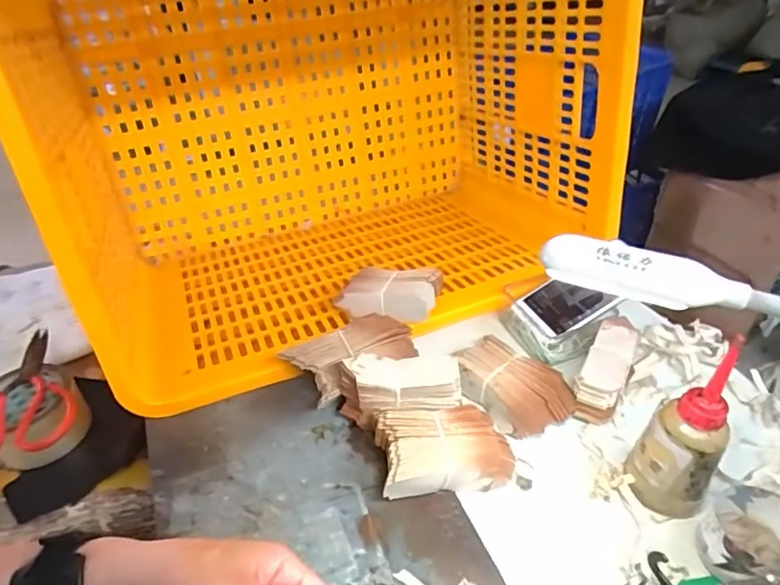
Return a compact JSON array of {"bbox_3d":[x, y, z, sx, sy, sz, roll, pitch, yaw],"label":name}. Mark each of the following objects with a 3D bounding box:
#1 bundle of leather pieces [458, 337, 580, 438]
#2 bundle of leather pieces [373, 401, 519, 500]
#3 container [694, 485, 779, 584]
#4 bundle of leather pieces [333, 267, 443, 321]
[{"bbox_3d":[0.123,0.096,0.556,0.073,0.036,0.115,-28,45,-28],"label":"bundle of leather pieces"},{"bbox_3d":[0.049,0.147,0.501,0.116,0.049,0.069,-5,39,-4],"label":"bundle of leather pieces"},{"bbox_3d":[0.285,0.196,0.431,0.079,0.042,0.071,-20,42,-21],"label":"container"},{"bbox_3d":[-0.002,0.000,0.641,0.120,0.031,0.062,2,39,5],"label":"bundle of leather pieces"}]

